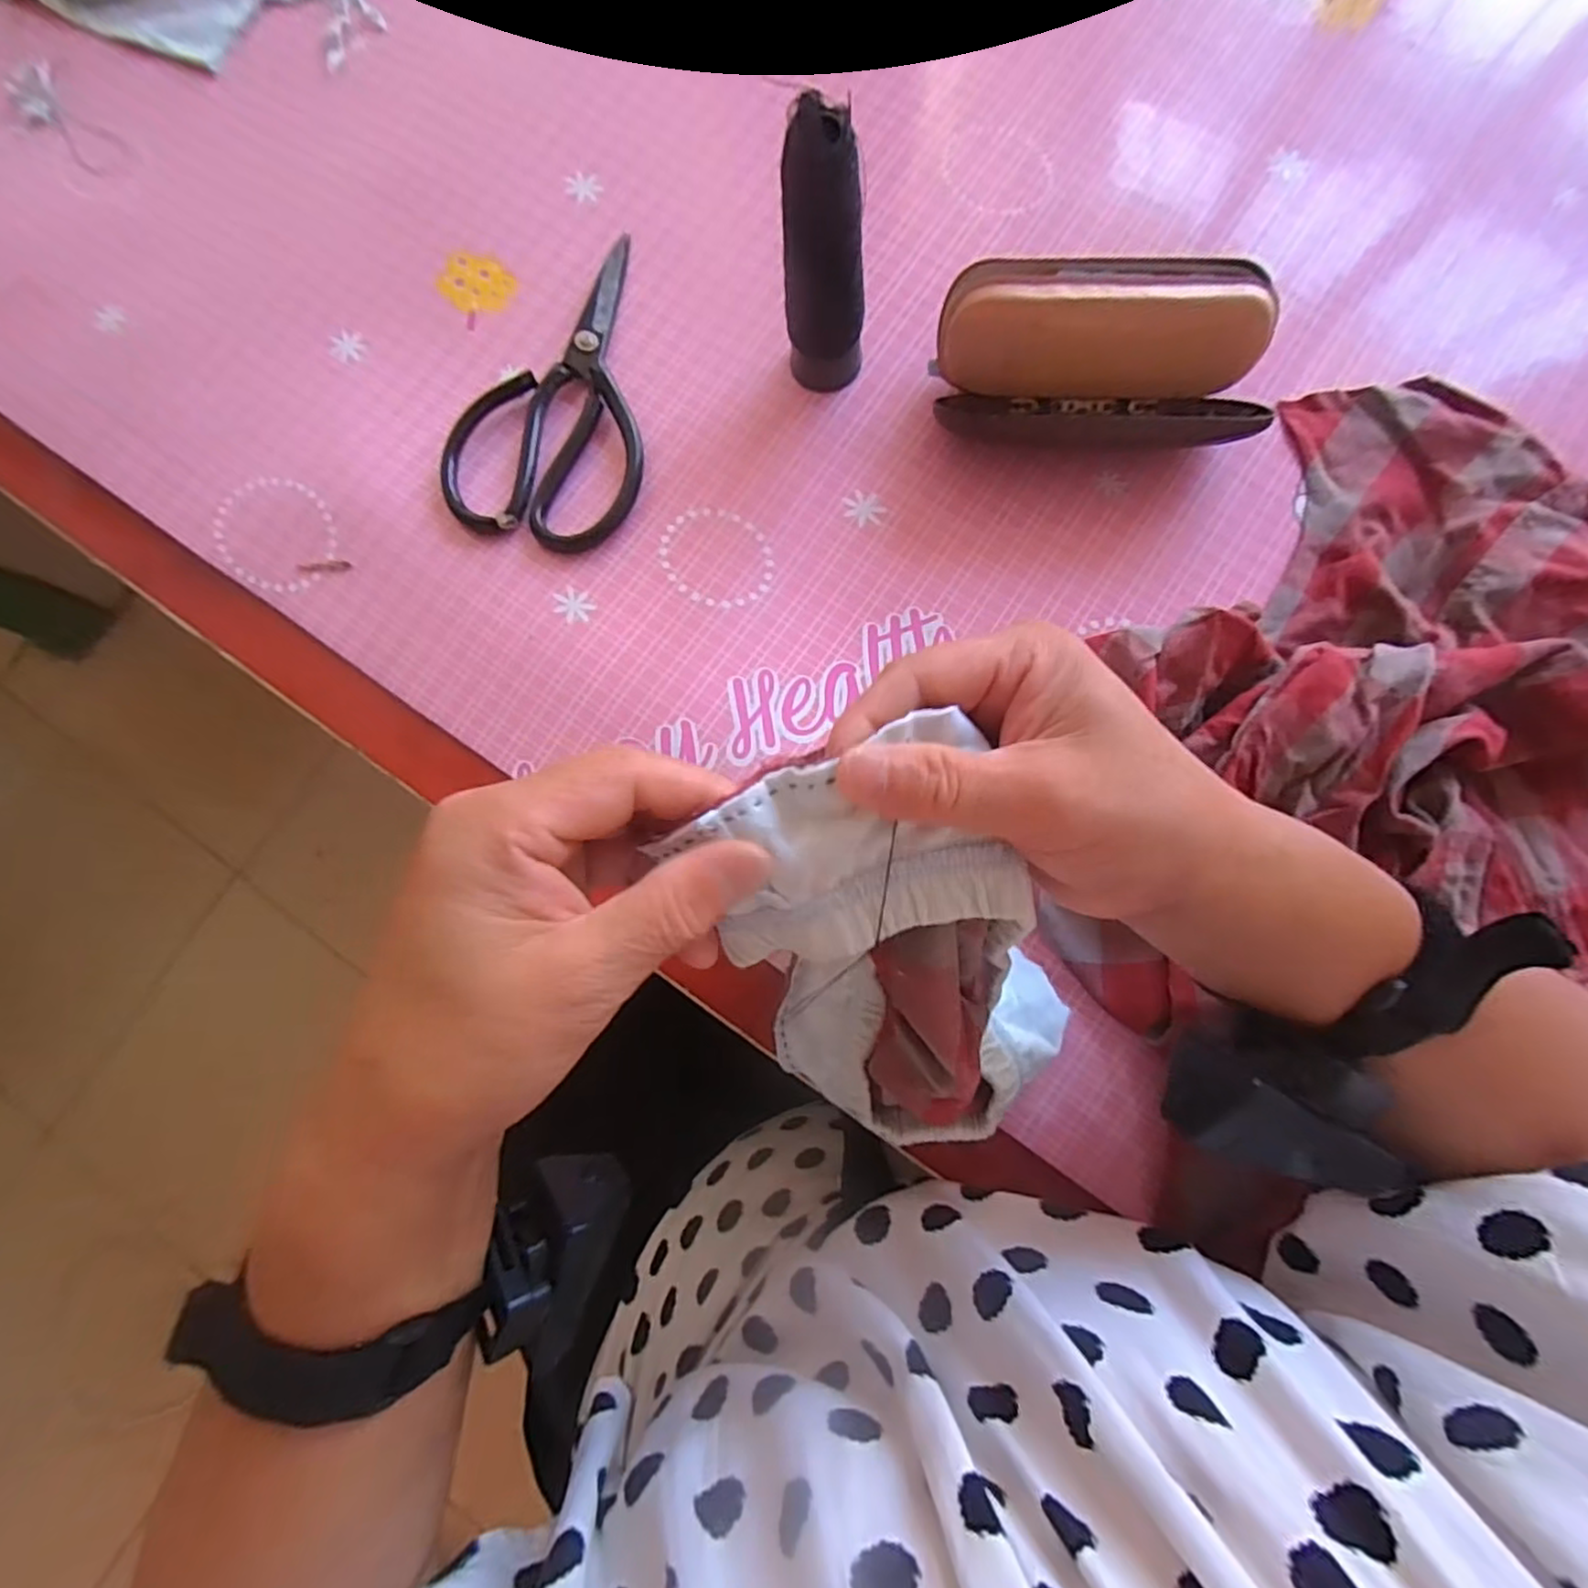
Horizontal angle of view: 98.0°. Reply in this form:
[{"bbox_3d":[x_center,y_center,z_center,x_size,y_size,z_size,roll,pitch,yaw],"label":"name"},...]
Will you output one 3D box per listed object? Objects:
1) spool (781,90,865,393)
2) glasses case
[{"bbox_3d":[0.014,-0.237,0.318,0.037,0.129,0.031,-1,81,4],"label":"spool"},{"bbox_3d":[0.154,-0.226,0.345,0.160,0.055,0.075,7,81,5],"label":"glasses case"}]

